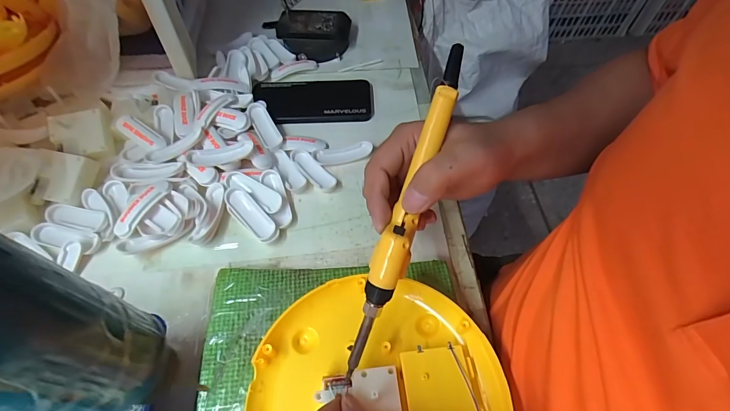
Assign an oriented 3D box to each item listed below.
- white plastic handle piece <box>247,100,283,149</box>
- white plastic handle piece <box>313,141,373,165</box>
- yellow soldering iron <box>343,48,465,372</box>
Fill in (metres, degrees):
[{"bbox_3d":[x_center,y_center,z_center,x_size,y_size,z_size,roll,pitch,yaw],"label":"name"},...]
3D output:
[{"bbox_3d":[-0.121,-0.096,0.435,0.024,0.017,0.070,-22,59,-15],"label":"white plastic handle piece"},{"bbox_3d":[-0.026,-0.062,0.425,0.069,0.011,0.023,-10,57,-7],"label":"white plastic handle piece"},{"bbox_3d":[0.029,0.001,0.242,0.021,0.023,0.231,18,86,8],"label":"yellow soldering iron"}]

